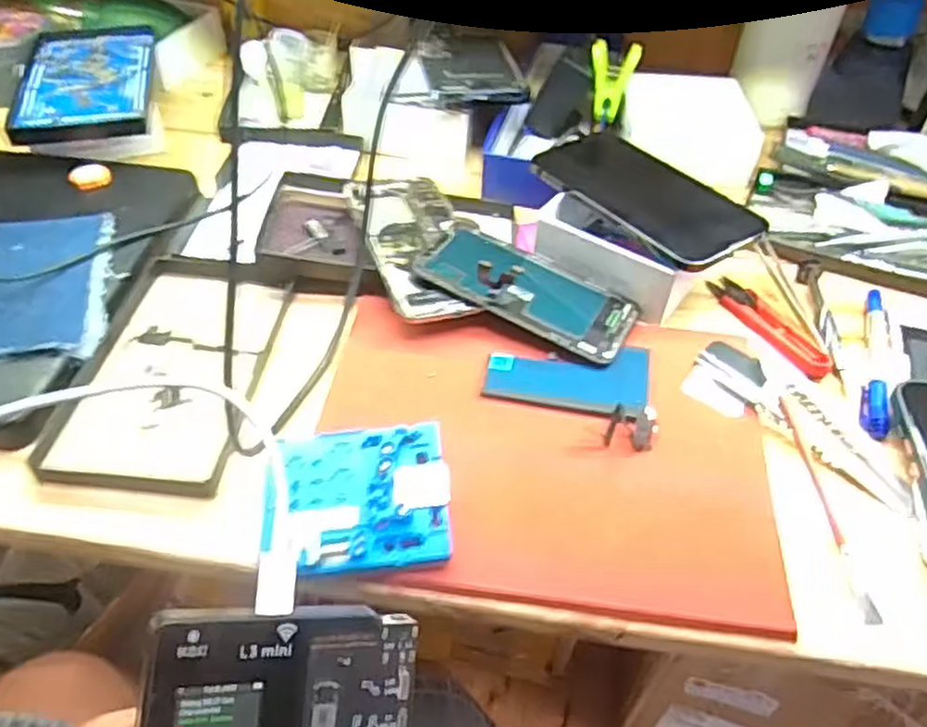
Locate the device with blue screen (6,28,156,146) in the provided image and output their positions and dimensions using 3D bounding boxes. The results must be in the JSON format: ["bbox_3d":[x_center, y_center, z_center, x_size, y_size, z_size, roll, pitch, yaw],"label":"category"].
[{"bbox_3d":[-0.303,-0.233,0.589,0.092,0.010,0.165,-8,47,-9],"label":"device with blue screen"}]

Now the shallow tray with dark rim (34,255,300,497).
[{"bbox_3d":[-0.170,-0.001,0.450,0.095,0.023,0.177,6,47,5],"label":"shallow tray with dark rim"}]

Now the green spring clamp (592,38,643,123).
[{"bbox_3d":[0.118,-0.228,0.591,0.038,0.060,0.016,3,28,-7],"label":"green spring clamp"}]

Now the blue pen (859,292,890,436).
[{"bbox_3d":[0.261,-0.006,0.459,0.014,0.007,0.127,17,49,14],"label":"blue pen"}]

